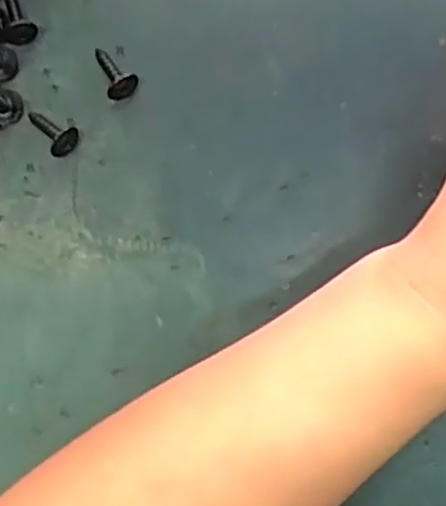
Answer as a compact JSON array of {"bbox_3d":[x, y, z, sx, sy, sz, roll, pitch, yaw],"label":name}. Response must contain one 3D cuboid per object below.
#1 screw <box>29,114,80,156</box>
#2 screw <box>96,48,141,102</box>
[{"bbox_3d":[-0.066,-0.047,0.278,0.021,0.008,0.013,41,90,23],"label":"screw"},{"bbox_3d":[-0.041,-0.069,0.278,0.013,0.007,0.022,-31,74,0],"label":"screw"}]

